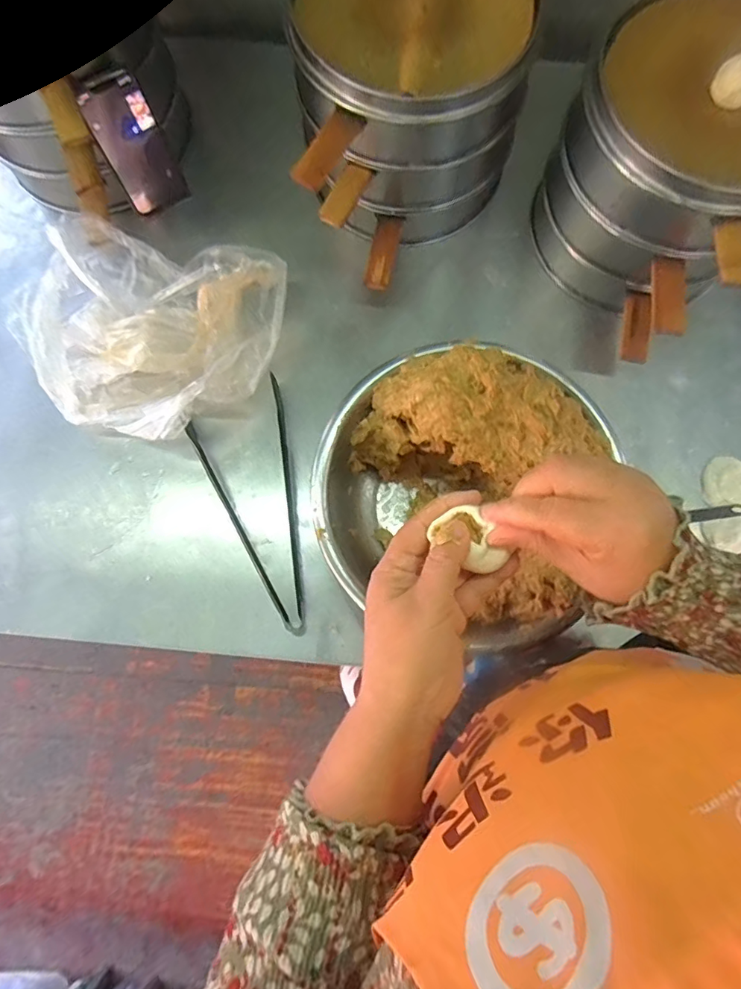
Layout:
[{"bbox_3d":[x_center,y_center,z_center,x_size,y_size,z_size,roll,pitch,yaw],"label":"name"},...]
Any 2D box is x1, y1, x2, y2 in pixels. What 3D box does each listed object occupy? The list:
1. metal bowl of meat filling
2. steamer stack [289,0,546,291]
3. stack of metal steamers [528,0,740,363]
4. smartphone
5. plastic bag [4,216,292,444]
[{"bbox_3d":[0.080,-0.009,0.489,0.242,0.128,0.251,0,78,1],"label":"metal bowl of meat filling"},{"bbox_3d":[0.046,-0.398,0.541,0.219,0.200,0.277,-1,78,0],"label":"steamer stack"},{"bbox_3d":[0.321,-0.314,0.510,0.221,0.221,0.232,-31,79,-6],"label":"stack of metal steamers"},{"bbox_3d":[-0.262,-0.386,0.564,0.067,0.146,0.013,-36,69,-8],"label":"smartphone"},{"bbox_3d":[-0.246,-0.176,0.550,0.270,0.084,0.219,13,78,3],"label":"plastic bag"}]

